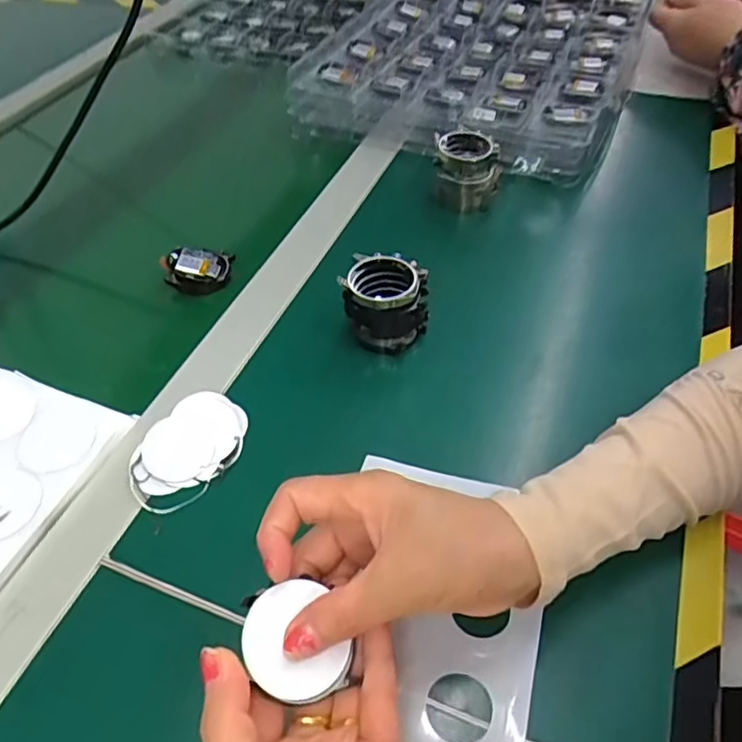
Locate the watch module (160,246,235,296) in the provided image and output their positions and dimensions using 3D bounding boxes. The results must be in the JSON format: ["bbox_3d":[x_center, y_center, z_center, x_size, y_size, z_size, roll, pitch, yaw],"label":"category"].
[{"bbox_3d":[-0.135,-0.082,0.475,0.047,0.023,0.037,5,48,10],"label":"watch module"}]

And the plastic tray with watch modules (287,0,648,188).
[{"bbox_3d":[0.135,-0.397,0.703,0.327,0.045,0.517,14,51,15],"label":"plastic tray with watch modules"}]

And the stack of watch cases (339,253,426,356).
[{"bbox_3d":[0.011,-0.046,0.402,0.054,0.048,0.049,5,48,10],"label":"stack of watch cases"}]

